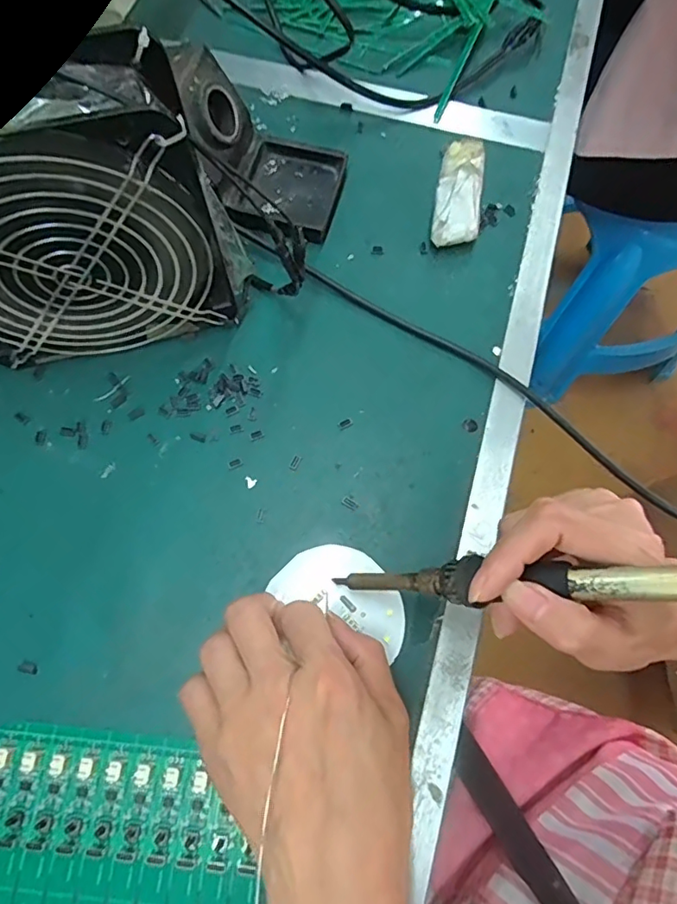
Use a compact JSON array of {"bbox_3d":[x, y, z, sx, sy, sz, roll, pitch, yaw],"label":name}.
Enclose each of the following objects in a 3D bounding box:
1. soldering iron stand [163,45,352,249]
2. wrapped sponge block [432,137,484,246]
[{"bbox_3d":[-0.052,-0.199,0.350,0.111,0.072,0.076,19,72,7],"label":"soldering iron stand"},{"bbox_3d":[0.084,-0.184,0.372,0.030,0.021,0.094,8,71,3],"label":"wrapped sponge block"}]

